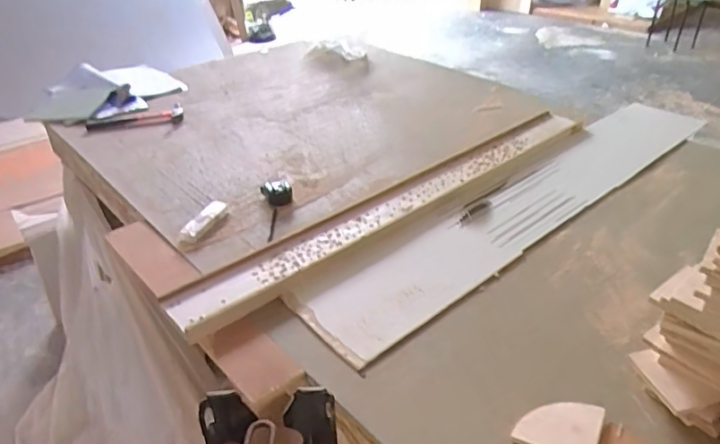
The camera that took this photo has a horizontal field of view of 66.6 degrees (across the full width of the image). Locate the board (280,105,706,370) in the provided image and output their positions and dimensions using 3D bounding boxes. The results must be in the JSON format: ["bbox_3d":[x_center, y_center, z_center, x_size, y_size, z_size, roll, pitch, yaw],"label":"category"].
[{"bbox_3d":[0.361,-0.048,1.159,1.120,0.021,0.204,-27,46,-29],"label":"board"}]

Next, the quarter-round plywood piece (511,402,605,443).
[{"bbox_3d":[0.263,0.268,0.721,0.096,0.008,0.102,16,37,24],"label":"quarter-round plywood piece"}]

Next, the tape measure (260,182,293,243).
[{"bbox_3d":[-0.174,-0.028,1.161,0.068,0.040,0.203,-6,34,-7],"label":"tape measure"}]

